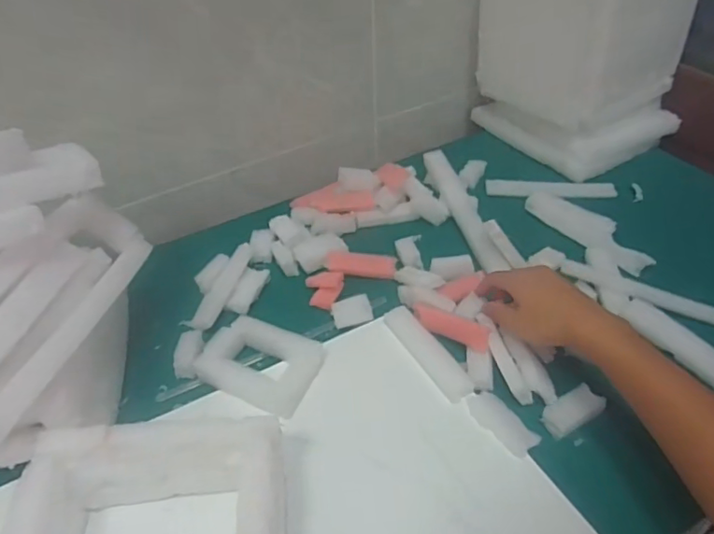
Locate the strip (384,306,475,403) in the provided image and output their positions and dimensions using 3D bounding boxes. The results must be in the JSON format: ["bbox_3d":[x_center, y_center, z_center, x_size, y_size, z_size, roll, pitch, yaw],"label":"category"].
[{"bbox_3d":[0.072,0.088,0.593,0.028,0.013,0.126,-23,46,-21],"label":"strip"}]

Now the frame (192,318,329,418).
[{"bbox_3d":[-0.099,0.099,0.587,0.113,0.025,0.084,17,46,21],"label":"frame"}]

